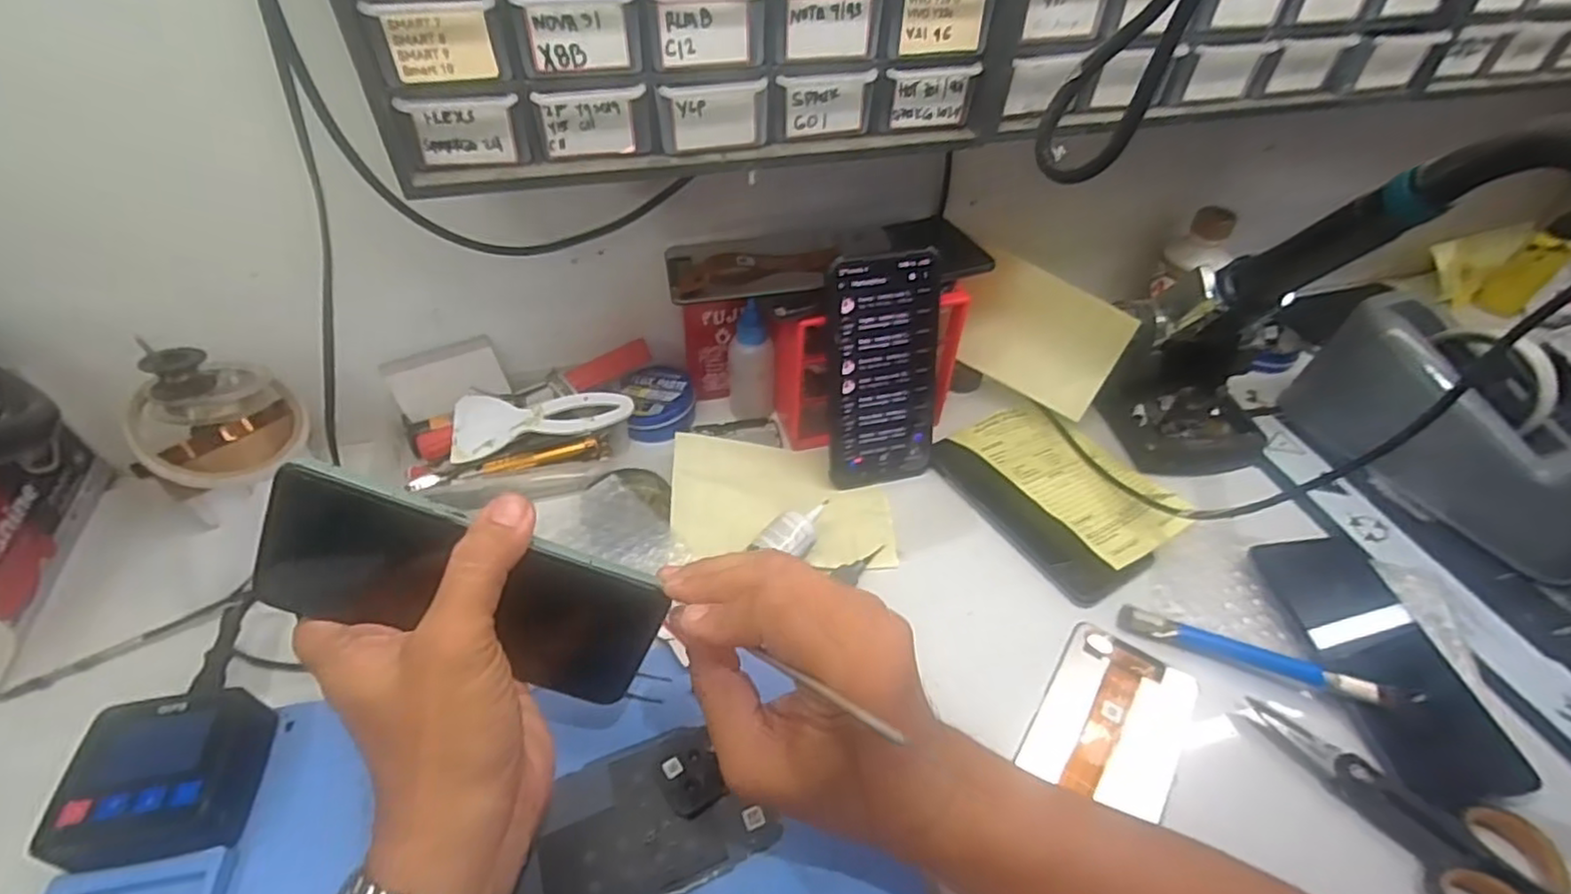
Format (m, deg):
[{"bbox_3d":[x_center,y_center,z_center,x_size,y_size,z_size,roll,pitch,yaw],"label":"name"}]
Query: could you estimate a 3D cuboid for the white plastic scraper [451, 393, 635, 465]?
[{"bbox_3d":[-0.177,-0.023,0.504,0.126,0.007,0.051,-11,65,-5],"label":"white plastic scraper"}]

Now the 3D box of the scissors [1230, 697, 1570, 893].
[{"bbox_3d":[0.317,0.179,0.354,0.070,0.016,0.138,-21,50,-21],"label":"scissors"}]

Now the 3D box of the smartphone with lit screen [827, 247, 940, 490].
[{"bbox_3d":[0.068,-0.048,0.473,0.076,0.163,0.007,-9,28,-11],"label":"smartphone with lit screen"}]

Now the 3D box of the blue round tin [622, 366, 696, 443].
[{"bbox_3d":[-0.098,-0.036,0.541,0.053,0.030,0.057,1,46,-1],"label":"blue round tin"}]

